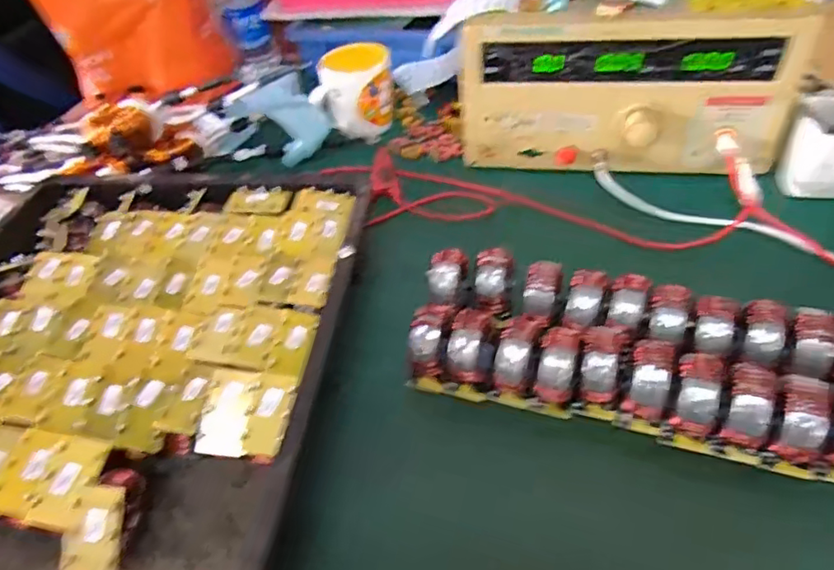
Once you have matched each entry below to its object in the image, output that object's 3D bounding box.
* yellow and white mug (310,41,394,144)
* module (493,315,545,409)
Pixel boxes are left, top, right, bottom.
[{"bbox_3d":[-0.077,-0.240,0.732,0.094,0.095,0.099,-6,45,2],"label":"yellow and white mug"},{"bbox_3d":[0.074,0.060,0.439,0.026,0.072,0.022,13,17,20],"label":"module"}]

